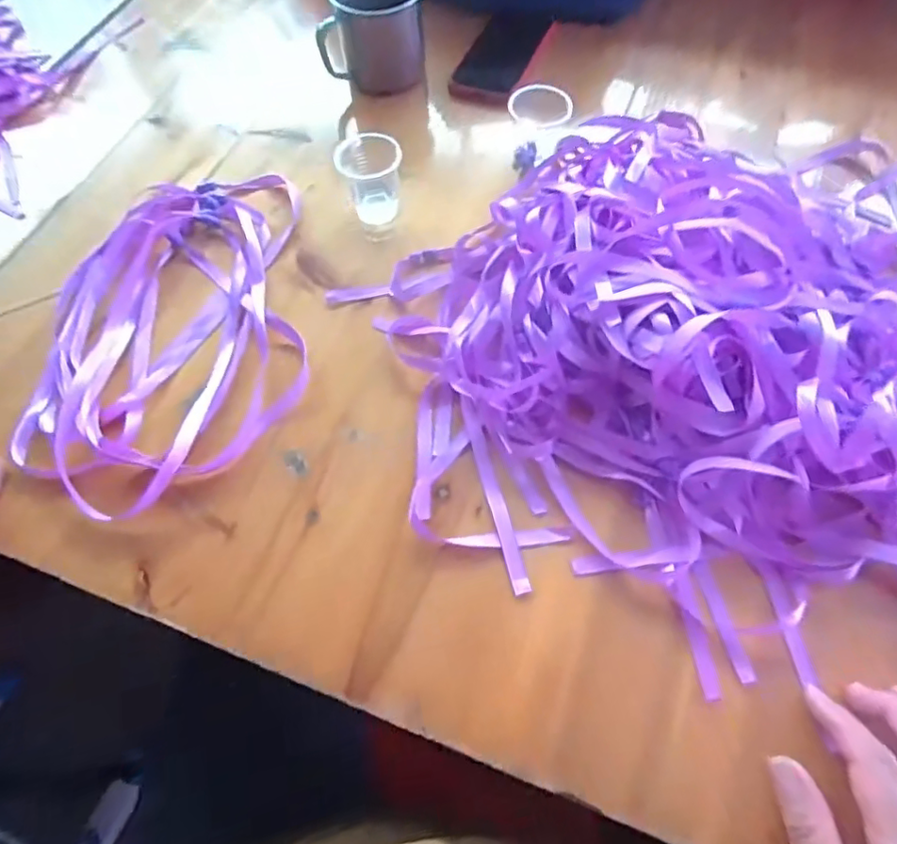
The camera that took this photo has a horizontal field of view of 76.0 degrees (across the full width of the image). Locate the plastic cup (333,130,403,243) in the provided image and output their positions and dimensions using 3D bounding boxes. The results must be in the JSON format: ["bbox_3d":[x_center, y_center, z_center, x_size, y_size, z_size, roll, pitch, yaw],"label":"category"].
[{"bbox_3d":[-0.058,-0.188,0.459,0.049,0.056,0.054,-20,64,-8],"label":"plastic cup"}]

